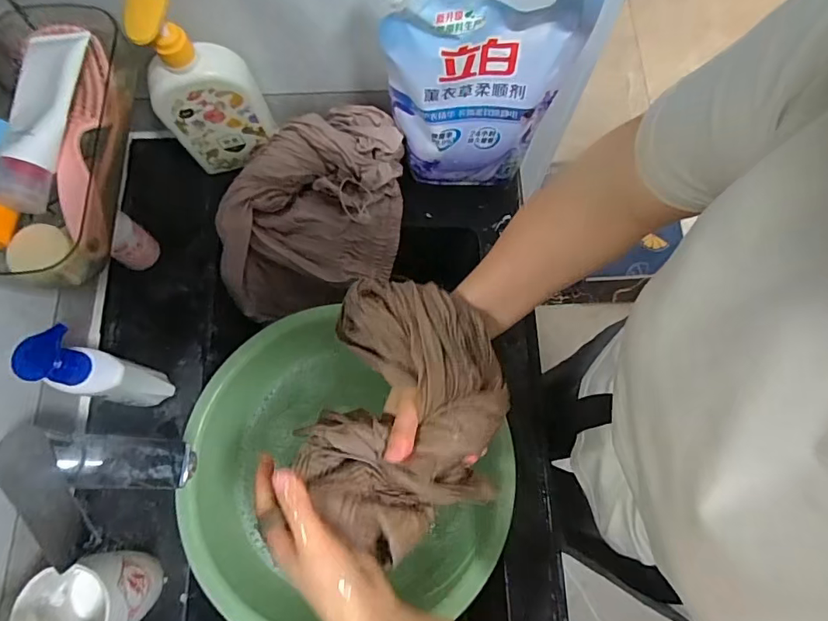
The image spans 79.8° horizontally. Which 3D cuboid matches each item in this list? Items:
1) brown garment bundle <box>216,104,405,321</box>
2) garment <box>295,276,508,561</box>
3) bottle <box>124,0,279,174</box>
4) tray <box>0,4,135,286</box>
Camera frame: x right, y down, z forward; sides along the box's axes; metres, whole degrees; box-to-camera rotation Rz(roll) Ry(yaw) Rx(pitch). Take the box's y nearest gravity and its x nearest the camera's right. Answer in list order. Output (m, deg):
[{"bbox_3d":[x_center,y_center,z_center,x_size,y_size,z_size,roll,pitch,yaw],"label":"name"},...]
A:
[{"bbox_3d":[-0.120,-0.112,0.603,0.204,0.156,0.211,3,73,1],"label":"brown garment bundle"},{"bbox_3d":[-0.007,0.078,0.389,0.149,0.067,0.201,16,73,5],"label":"garment"},{"bbox_3d":[-0.214,-0.224,0.511,0.104,0.223,0.047,-28,75,-8],"label":"bottle"},{"bbox_3d":[-0.310,-0.146,0.418,0.118,0.057,0.244,1,73,1],"label":"tray"}]

